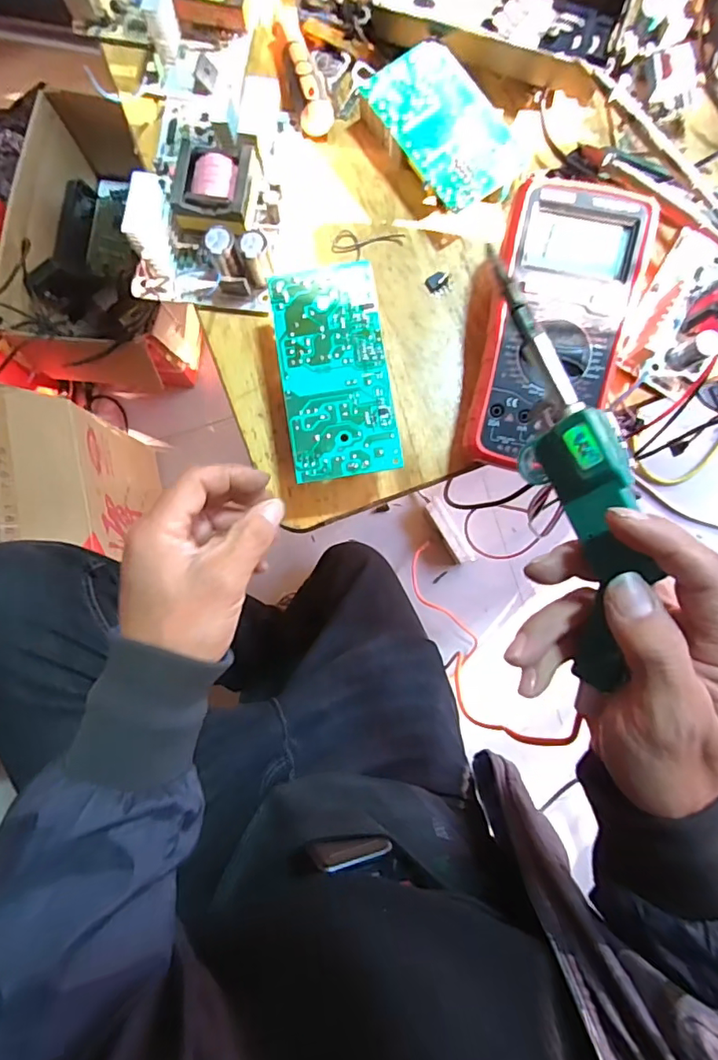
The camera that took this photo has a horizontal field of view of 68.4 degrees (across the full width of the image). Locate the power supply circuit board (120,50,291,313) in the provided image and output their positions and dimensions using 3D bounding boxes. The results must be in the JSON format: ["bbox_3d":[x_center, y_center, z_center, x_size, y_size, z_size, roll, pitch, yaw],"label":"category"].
[{"bbox_3d":[-0.110,-0.271,0.388,0.105,0.046,0.197,6,84,2],"label":"power supply circuit board"}]

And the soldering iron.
[{"bbox_3d":[0.107,-0.033,0.251,0.032,0.031,0.212,-15,86,-1],"label":"soldering iron"}]

